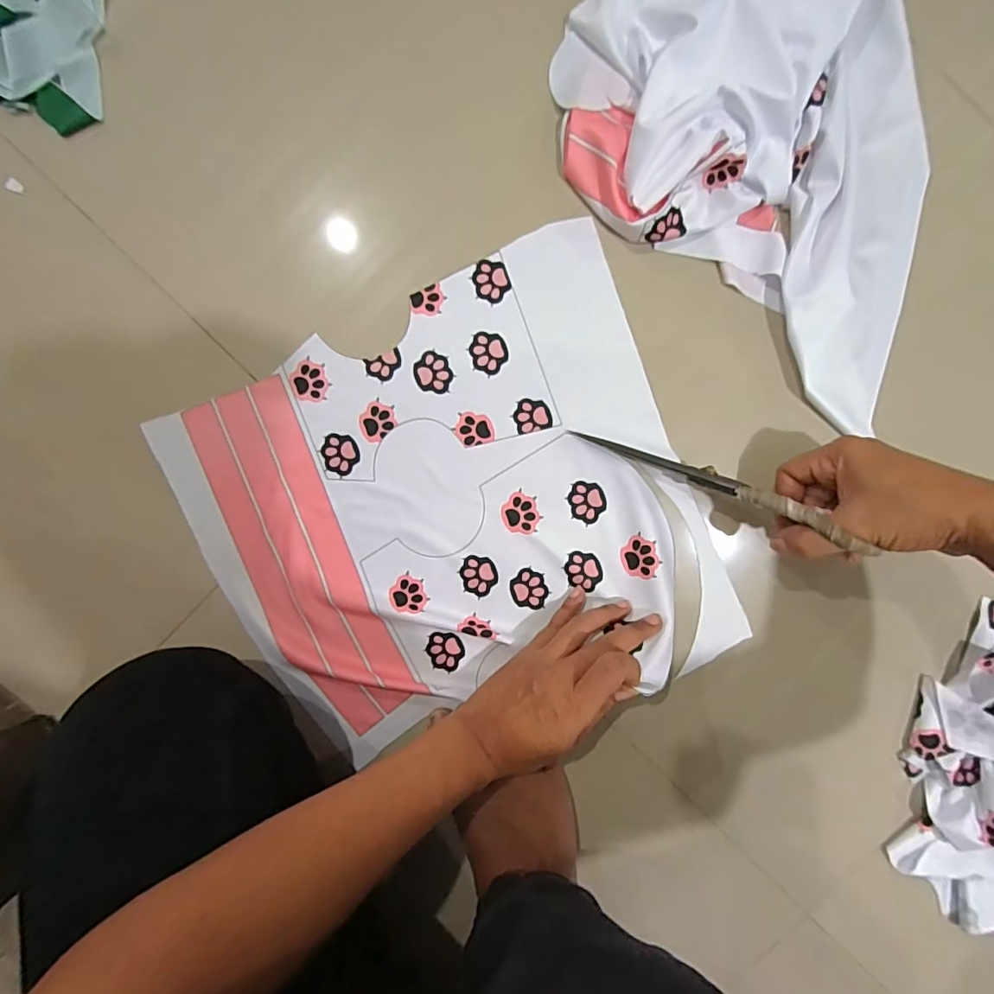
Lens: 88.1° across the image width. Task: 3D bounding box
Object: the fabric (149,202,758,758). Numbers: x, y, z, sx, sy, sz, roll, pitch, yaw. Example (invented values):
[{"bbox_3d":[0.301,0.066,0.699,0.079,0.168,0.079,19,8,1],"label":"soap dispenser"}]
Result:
[{"bbox_3d":[-0.036,0.020,0.453,0.423,0.023,0.378,-24,93,1],"label":"fabric"}]

